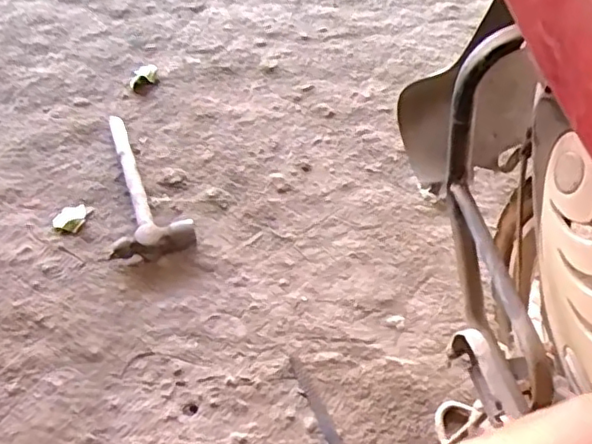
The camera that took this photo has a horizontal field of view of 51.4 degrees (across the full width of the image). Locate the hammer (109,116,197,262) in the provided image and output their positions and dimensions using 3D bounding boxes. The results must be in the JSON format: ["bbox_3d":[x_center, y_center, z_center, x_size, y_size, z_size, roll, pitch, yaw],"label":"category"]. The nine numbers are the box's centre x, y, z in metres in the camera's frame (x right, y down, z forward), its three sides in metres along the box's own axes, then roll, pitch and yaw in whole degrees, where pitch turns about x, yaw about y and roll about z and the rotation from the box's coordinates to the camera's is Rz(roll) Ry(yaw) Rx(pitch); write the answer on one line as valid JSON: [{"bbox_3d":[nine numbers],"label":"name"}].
[{"bbox_3d":[-0.262,-0.066,1.011,0.125,0.031,0.289,-18,60,-11],"label":"hammer"}]

